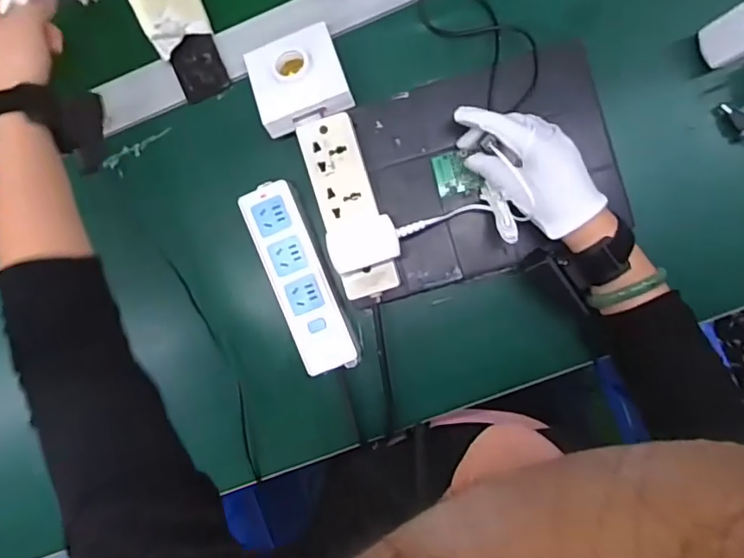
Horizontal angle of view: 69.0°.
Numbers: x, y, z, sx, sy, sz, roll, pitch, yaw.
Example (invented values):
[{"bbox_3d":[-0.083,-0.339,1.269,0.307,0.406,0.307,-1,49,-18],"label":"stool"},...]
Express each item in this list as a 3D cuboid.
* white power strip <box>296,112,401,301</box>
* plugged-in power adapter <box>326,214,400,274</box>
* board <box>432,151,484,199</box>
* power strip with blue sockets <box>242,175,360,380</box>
[{"bbox_3d":[-0.021,-0.068,0.516,0.052,0.034,0.170,-17,91,5],"label":"white power strip"},{"bbox_3d":[-0.008,-0.032,0.485,0.063,0.025,0.043,-15,91,5],"label":"plugged-in power adapter"},{"bbox_3d":[0.082,-0.101,0.524,0.040,0.011,0.044,-14,91,5],"label":"board"},{"bbox_3d":[-0.072,-0.001,0.544,0.055,0.023,0.194,-21,91,5],"label":"power strip with blue sockets"}]

